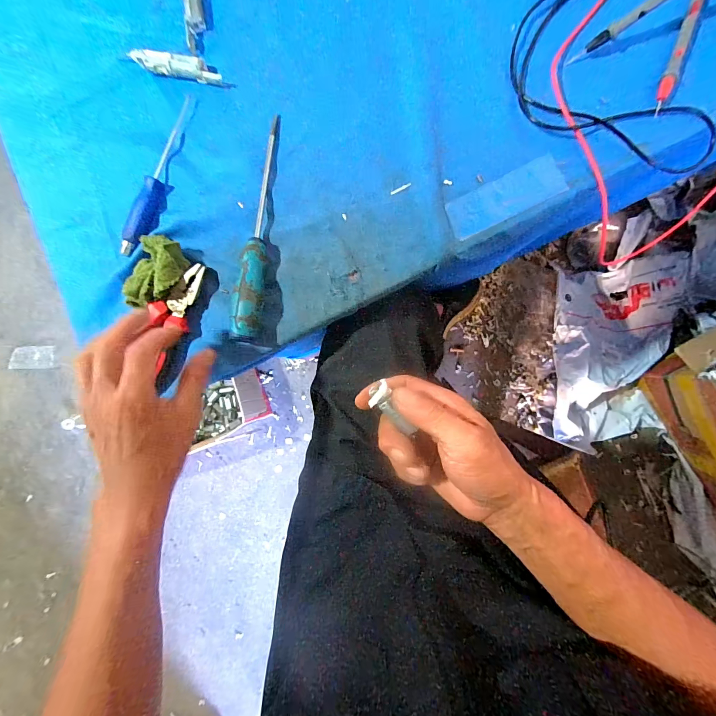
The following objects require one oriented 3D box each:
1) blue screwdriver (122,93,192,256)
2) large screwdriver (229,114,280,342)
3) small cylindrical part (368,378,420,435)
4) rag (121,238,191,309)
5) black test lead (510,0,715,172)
[{"bbox_3d":[-0.223,-0.203,0.387,0.023,0.015,0.186,22,89,8],"label":"blue screwdriver"},{"bbox_3d":[-0.103,-0.138,0.359,0.026,0.034,0.240,4,86,7],"label":"large screwdriver"},{"bbox_3d":[0.028,0.042,0.268,0.016,0.020,0.044,-39,97,3],"label":"small cylindrical part"},{"bbox_3d":[-0.219,-0.094,0.367,0.064,0.036,0.067,-20,84,5],"label":"rag"},{"bbox_3d":[0.253,-0.307,0.311,0.201,0.052,0.231,11,87,8],"label":"black test lead"}]

